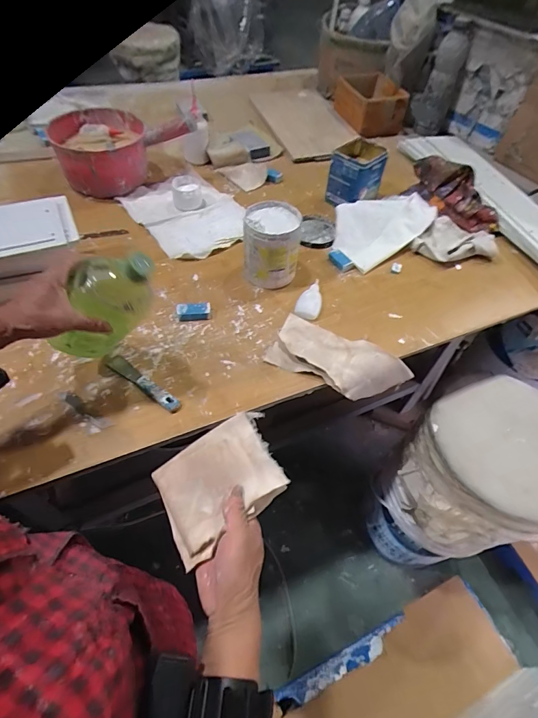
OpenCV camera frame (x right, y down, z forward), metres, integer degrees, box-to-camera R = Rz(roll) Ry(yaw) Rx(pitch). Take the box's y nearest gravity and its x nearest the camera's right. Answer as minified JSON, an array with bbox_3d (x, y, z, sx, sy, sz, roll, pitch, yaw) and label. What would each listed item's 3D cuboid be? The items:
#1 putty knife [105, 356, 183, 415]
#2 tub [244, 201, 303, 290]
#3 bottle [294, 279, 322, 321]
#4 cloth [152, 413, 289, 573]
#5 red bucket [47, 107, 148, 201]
[{"bbox_3d":[-0.186,0.034,0.569,0.143,0.010,0.025,35,58,19],"label":"putty knife"},{"bbox_3d":[0.004,-0.198,0.690,0.091,0.118,0.095,3,54,-3],"label":"tub"},{"bbox_3d":[0.071,-0.101,0.680,0.042,0.020,0.087,14,54,5],"label":"bottle"},{"bbox_3d":[-0.053,0.129,0.405,0.131,0.017,0.107,-34,54,4],"label":"cloth"},{"bbox_3d":[-0.352,-0.439,0.816,0.174,0.121,0.206,-15,57,-16],"label":"red bucket"}]

